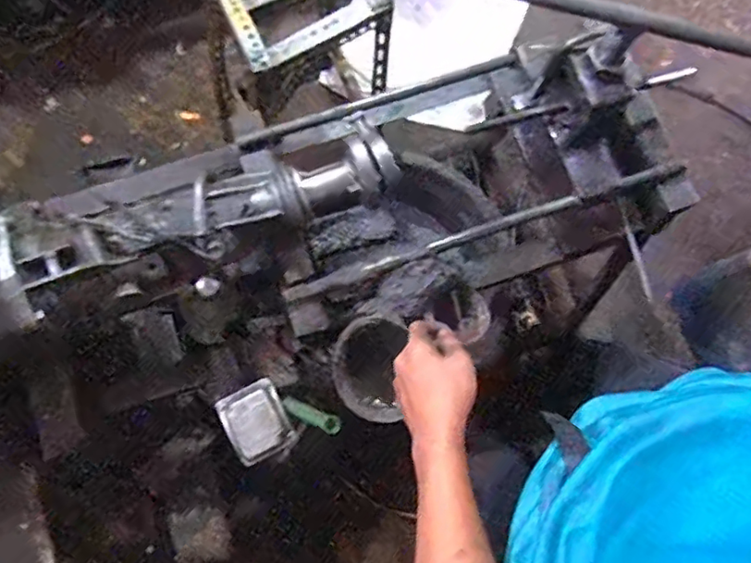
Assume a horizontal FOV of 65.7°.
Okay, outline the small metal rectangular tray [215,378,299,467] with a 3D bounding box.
[{"bbox_3d":[-0.146,0.172,0.717,0.075,0.022,0.087,-28,80,-6],"label":"small metal rectangular tray"}]

